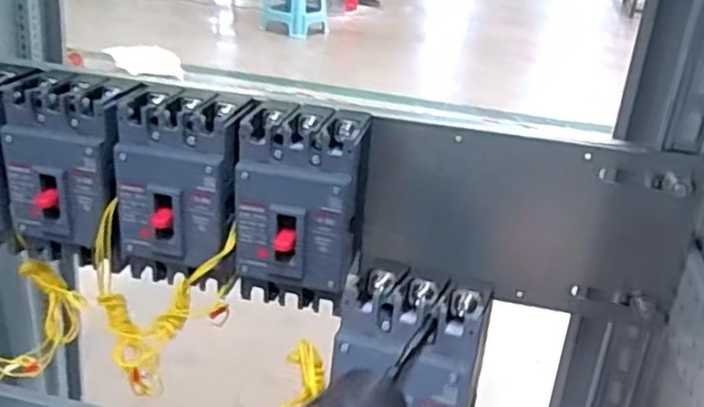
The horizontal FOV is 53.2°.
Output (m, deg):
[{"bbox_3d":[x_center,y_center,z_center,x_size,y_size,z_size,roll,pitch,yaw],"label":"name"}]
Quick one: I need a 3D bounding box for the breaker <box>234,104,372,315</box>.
[{"bbox_3d":[-0.036,0.006,0.477,0.082,0.127,0.067,8,26,6],"label":"breaker"}]

